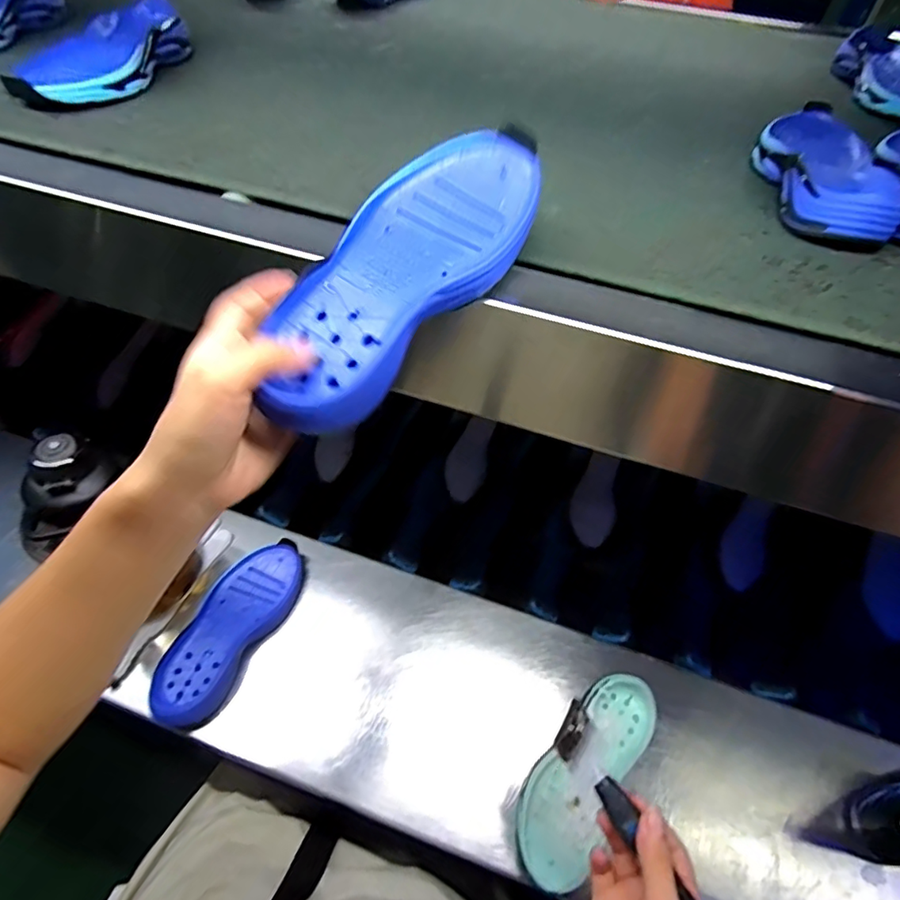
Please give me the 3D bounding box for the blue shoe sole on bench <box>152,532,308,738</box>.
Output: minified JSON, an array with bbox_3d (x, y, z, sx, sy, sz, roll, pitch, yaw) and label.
[{"bbox_3d":[-0.238,0.192,0.586,0.080,0.038,0.205,24,53,13],"label":"blue shoe sole on bench"}]

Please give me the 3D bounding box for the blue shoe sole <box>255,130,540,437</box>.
[{"bbox_3d":[-0.027,-0.096,0.298,0.083,0.030,0.202,29,75,19],"label":"blue shoe sole"}]

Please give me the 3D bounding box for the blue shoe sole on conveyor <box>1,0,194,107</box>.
[{"bbox_3d":[-0.311,-0.365,0.494,0.085,0.034,0.209,14,51,8],"label":"blue shoe sole on conveyor"}]

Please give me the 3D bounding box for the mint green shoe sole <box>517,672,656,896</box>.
[{"bbox_3d":[0.130,0.303,0.510,0.072,0.019,0.198,33,56,19],"label":"mint green shoe sole"}]

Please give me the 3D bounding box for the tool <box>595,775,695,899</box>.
[{"bbox_3d":[0.143,0.275,0.345,0.019,0.022,0.128,-27,55,-23],"label":"tool"}]

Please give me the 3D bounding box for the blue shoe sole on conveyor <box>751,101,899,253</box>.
[{"bbox_3d":[0.295,-0.225,0.425,0.085,0.033,0.204,14,51,7],"label":"blue shoe sole on conveyor"}]

